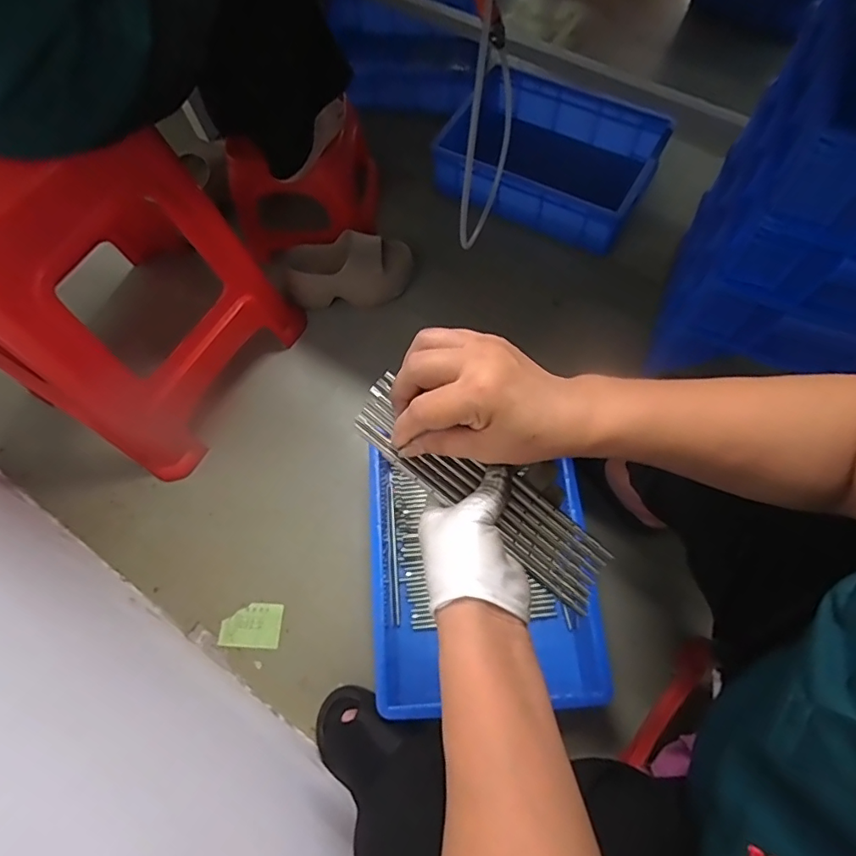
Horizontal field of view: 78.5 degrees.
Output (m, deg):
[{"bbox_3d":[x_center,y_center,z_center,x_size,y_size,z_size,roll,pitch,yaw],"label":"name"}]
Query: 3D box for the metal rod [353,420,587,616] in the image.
[{"bbox_3d":[0.033,0.066,0.372,0.215,0.005,0.008,39,73,-7],"label":"metal rod"}]

